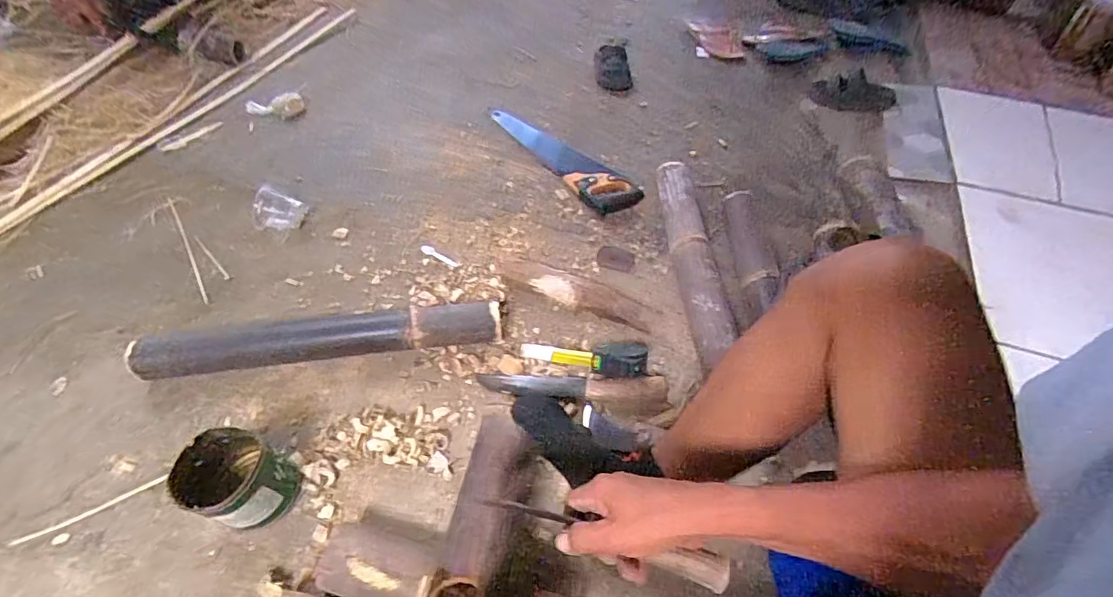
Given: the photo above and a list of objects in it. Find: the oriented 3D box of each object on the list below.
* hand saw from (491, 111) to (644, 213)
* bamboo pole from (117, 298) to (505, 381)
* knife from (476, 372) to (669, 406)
[{"bbox_3d":[0.018,-0.322,1.102,0.112,0.035,0.421,-33,63,-24],"label":"hand saw"},{"bbox_3d":[-0.356,0.062,0.771,0.529,0.071,0.063,-5,55,-7],"label":"bamboo pole"},{"bbox_3d":[0.024,0.133,0.759,0.286,0.044,0.040,6,54,0],"label":"knife"}]

